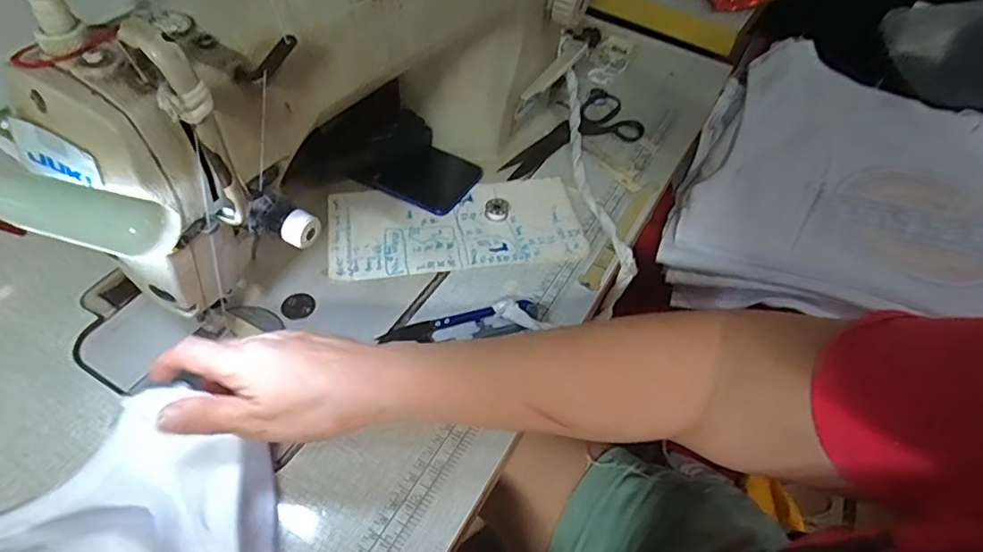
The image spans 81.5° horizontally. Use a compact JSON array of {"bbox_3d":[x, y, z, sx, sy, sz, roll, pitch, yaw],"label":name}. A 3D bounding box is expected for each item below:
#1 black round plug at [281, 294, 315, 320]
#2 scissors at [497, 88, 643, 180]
[{"bbox_3d":[-0.146,0.022,0.430,0.024,0.004,0.022,3,50,-4],"label":"black round plug"},{"bbox_3d":[0.094,-0.140,0.586,0.079,0.014,0.187,33,55,19],"label":"scissors"}]

